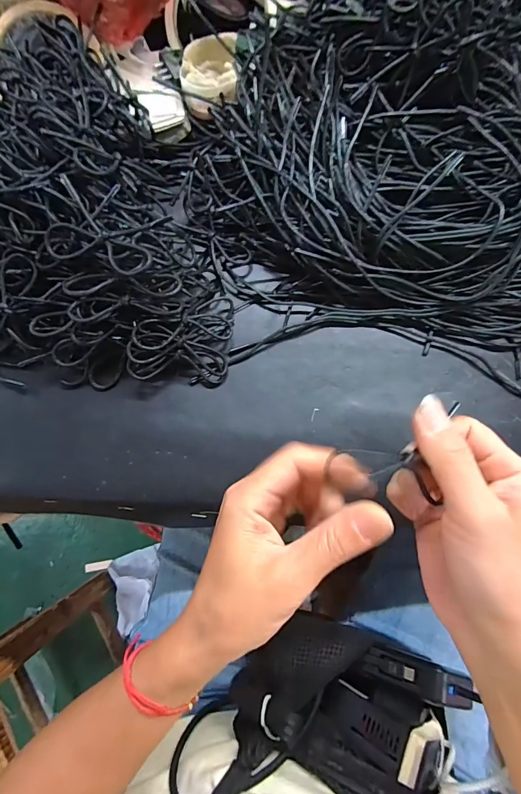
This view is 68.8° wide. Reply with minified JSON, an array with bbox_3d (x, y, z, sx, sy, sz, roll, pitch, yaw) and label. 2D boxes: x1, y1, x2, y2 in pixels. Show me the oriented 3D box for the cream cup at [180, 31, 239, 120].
[{"bbox_3d":[-0.040,-0.256,0.301,0.045,0.030,0.049,0,78,-1],"label":"cream cup"}]

